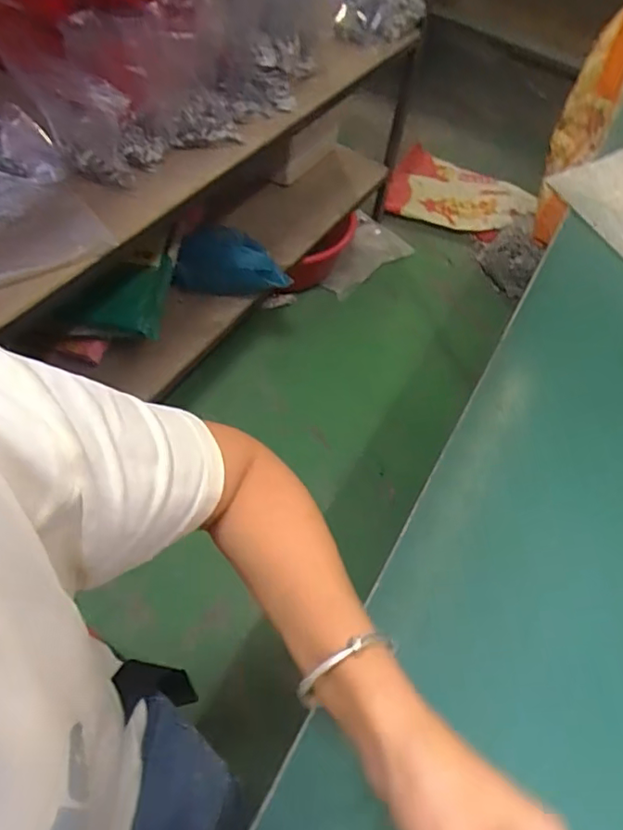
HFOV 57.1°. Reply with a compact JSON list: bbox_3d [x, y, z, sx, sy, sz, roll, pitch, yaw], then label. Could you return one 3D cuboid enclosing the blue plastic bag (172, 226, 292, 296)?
[{"bbox_3d":[-0.185,-0.357,1.306,0.257,0.185,0.081,5,55,-2],"label":"blue plastic bag"}]

